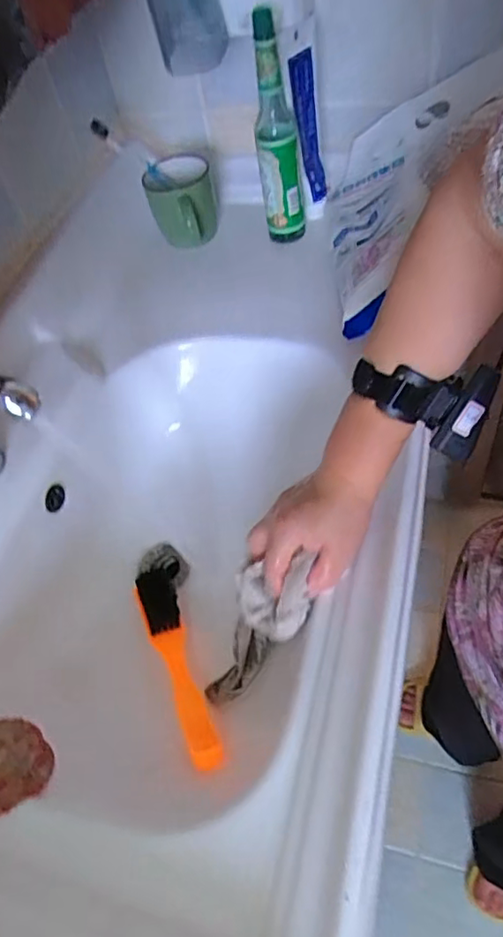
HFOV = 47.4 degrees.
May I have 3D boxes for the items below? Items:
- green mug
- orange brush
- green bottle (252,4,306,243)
[{"bbox_3d":[-0.089,-0.339,0.737,0.084,0.078,0.094,-11,54,-3],"label":"green mug"},{"bbox_3d":[-0.070,0.170,0.535,0.046,0.025,0.235,-21,31,-10],"label":"orange brush"},{"bbox_3d":[0.032,-0.377,0.658,0.052,0.233,0.042,-2,54,4],"label":"green bottle"}]

